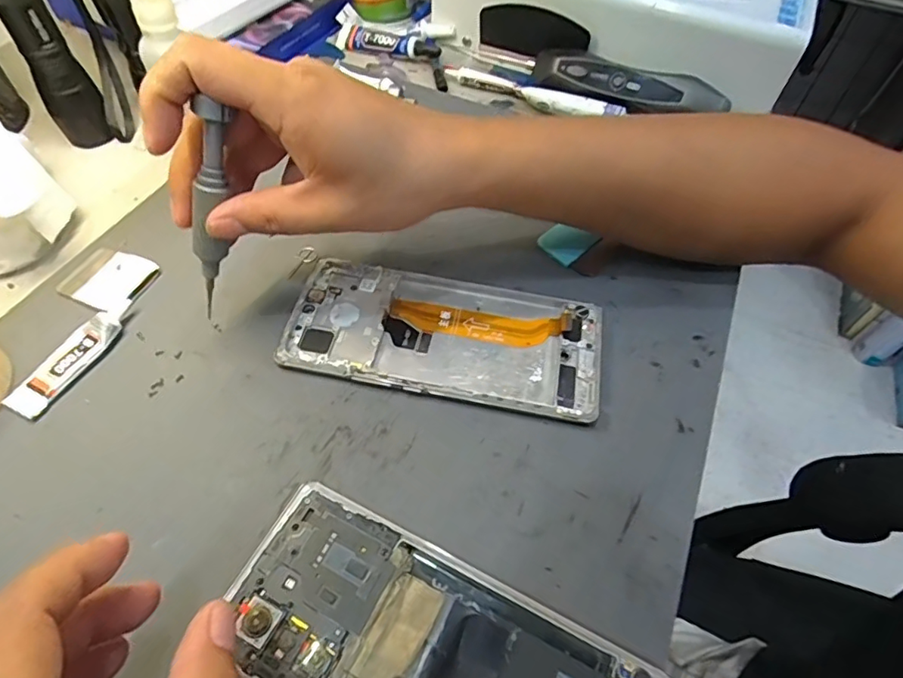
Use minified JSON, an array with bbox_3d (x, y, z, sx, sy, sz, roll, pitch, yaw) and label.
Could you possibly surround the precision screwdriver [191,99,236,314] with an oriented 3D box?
[{"bbox_3d":[-0.106,-0.053,0.236,0.010,0.101,0.012,35,39,19],"label":"precision screwdriver"}]

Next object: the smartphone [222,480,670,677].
[{"bbox_3d":[-0.006,0.114,0.189,0.156,0.012,0.071,26,58,13],"label":"smartphone"}]

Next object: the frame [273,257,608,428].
[{"bbox_3d":[-0.003,-0.003,0.279,0.156,0.008,0.074,11,55,4],"label":"frame"}]

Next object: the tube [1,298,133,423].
[{"bbox_3d":[-0.182,0.007,0.259,0.019,0.010,0.068,25,57,13],"label":"tube"}]

